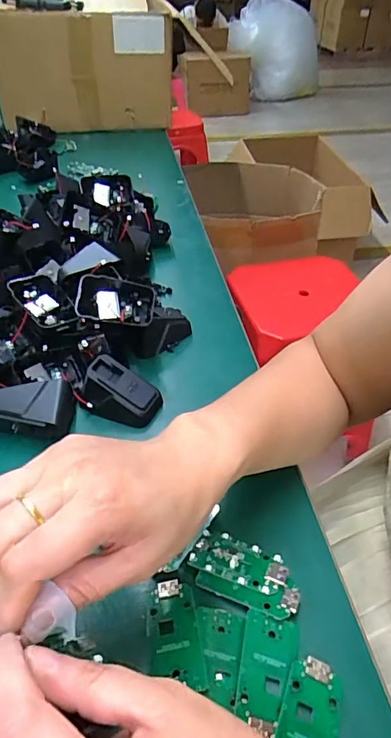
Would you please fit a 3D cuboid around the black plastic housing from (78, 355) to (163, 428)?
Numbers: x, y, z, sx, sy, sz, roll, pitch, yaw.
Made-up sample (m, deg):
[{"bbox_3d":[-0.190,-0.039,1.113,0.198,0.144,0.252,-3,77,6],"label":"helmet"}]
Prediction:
[{"bbox_3d":[-0.063,0.018,0.408,0.064,0.039,0.042,15,43,16],"label":"black plastic housing"}]

